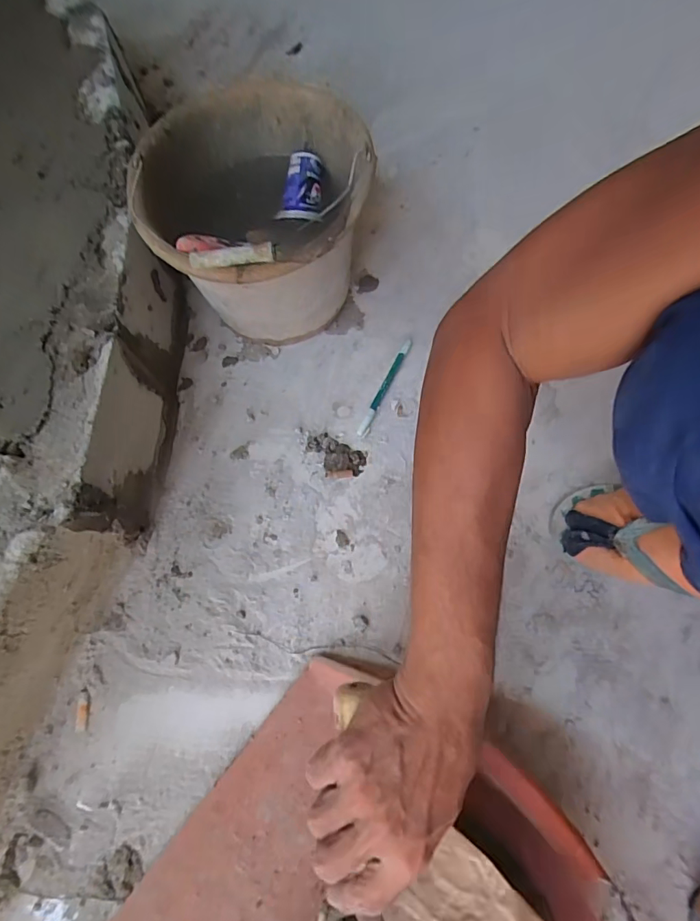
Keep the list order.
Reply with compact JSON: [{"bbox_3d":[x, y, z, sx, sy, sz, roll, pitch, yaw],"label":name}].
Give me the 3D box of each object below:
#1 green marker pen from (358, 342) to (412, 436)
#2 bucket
[{"bbox_3d":[0.045,-0.094,0.630,0.013,0.010,0.146,23,70,12],"label":"green marker pen"},{"bbox_3d":[-0.106,-0.278,0.592,0.265,0.236,0.257,-2,65,3],"label":"bucket"}]

